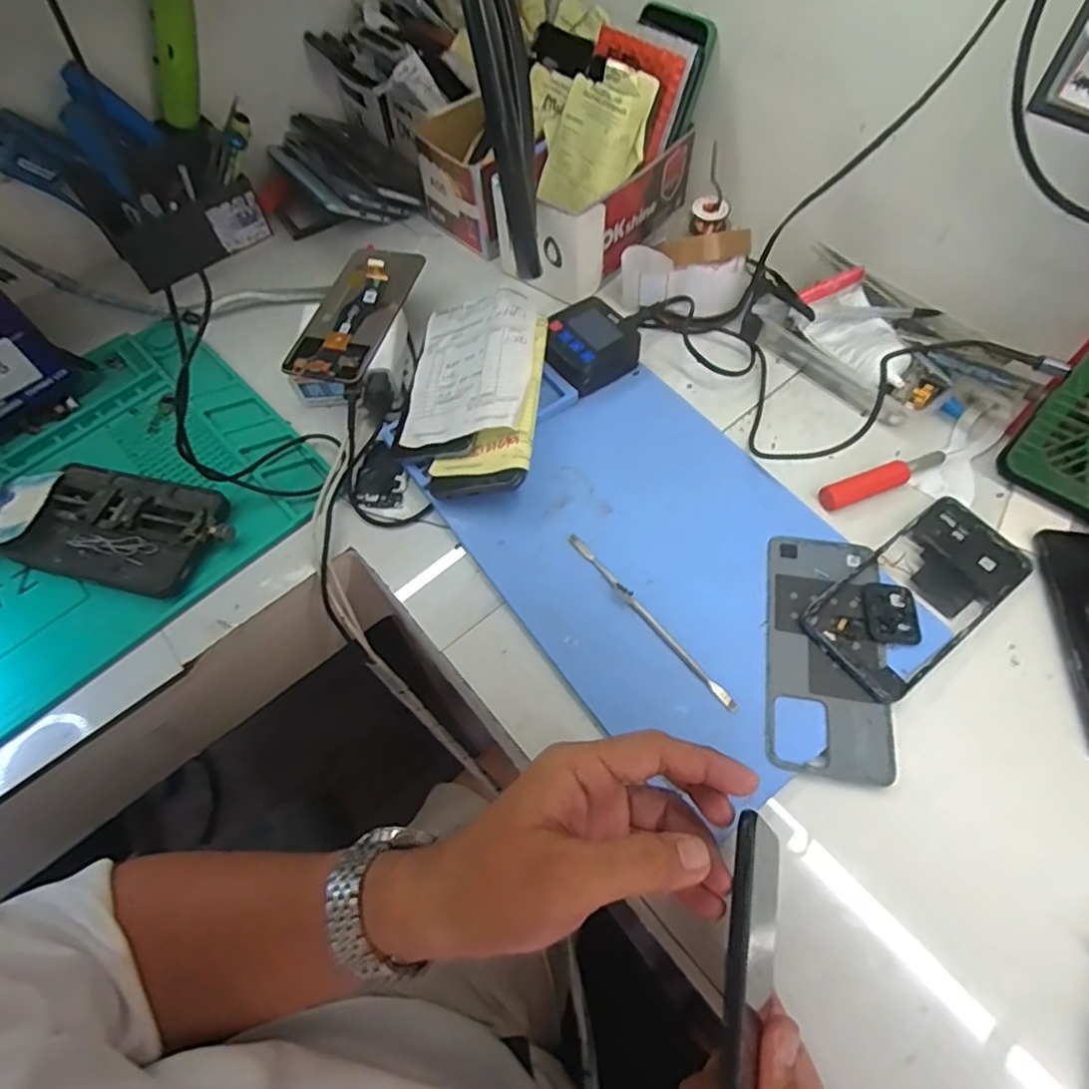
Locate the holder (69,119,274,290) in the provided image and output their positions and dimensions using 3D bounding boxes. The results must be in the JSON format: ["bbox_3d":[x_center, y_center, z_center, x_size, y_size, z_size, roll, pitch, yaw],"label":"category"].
[{"bbox_3d":[-0.366,-0.336,0.618,0.144,0.094,0.061,-36,64,-16],"label":"holder"}]

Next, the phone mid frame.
[{"bbox_3d":[0.255,0.031,0.417,0.168,0.008,0.076,-35,65,-17],"label":"phone mid frame"}]

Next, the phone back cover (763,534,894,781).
[{"bbox_3d":[0.183,0.066,0.401,0.072,0.008,0.160,9,61,6],"label":"phone back cover"}]

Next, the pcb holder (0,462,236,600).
[{"bbox_3d":[-0.319,-0.014,0.469,0.158,0.018,0.089,14,61,9],"label":"pcb holder"}]

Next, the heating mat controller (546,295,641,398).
[{"bbox_3d":[0.036,-0.168,0.528,0.082,0.033,0.068,-33,65,-17],"label":"heating mat controller"}]

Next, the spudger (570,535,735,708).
[{"bbox_3d":[0.068,0.046,0.412,0.009,0.011,0.158,-34,65,-17],"label":"spudger"}]

